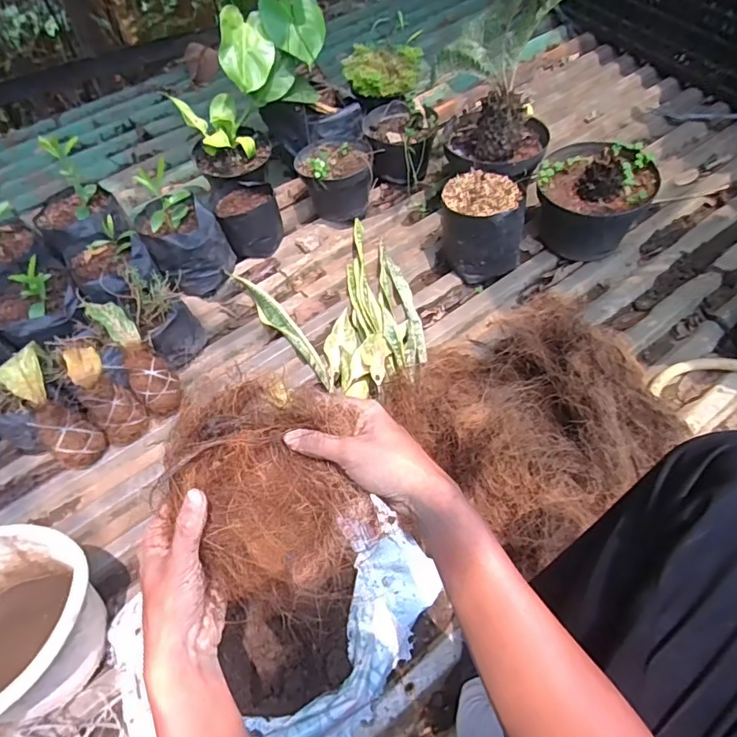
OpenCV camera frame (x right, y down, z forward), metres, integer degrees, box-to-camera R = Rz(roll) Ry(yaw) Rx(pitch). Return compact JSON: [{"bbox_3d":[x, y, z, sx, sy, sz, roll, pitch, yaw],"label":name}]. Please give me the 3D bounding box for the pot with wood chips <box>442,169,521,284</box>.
[{"bbox_3d":[0.226,-0.281,1.012,0.152,0.155,0.154,0,57,0],"label":"pot with wood chips"}]

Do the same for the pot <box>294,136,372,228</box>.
[{"bbox_3d":[-0.076,-0.444,1.154,0.166,0.127,0.176,-2,55,3],"label":"pot"}]

